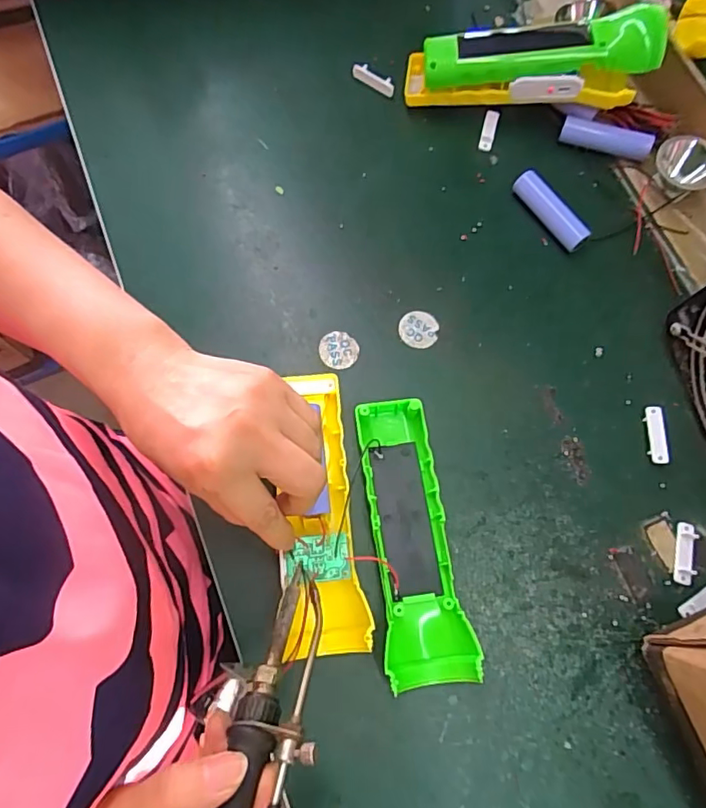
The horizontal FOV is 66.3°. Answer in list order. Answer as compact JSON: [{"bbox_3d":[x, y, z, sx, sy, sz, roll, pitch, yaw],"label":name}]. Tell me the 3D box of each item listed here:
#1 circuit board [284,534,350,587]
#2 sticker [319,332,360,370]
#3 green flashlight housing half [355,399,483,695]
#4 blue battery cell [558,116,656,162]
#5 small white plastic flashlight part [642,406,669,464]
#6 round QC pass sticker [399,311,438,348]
[{"bbox_3d":[-0.020,0.086,0.300,0.036,0.004,0.024,-5,74,-2],"label":"circuit board"},{"bbox_3d":[-0.010,-0.036,0.364,0.026,0.004,0.024,0,73,-1],"label":"sticker"},{"bbox_3d":[0.032,0.077,0.319,0.047,0.026,0.161,-9,74,-4],"label":"green flashlight housing half"},{"bbox_3d":[0.191,-0.200,0.408,0.065,0.019,0.015,19,74,5],"label":"blue battery cell"},{"bbox_3d":[0.195,0.020,0.349,0.011,0.006,0.036,0,73,-1],"label":"small white plastic flashlight part"},{"bbox_3d":[0.045,-0.051,0.371,0.026,0.004,0.026,0,82,-2],"label":"round QC pass sticker"}]

